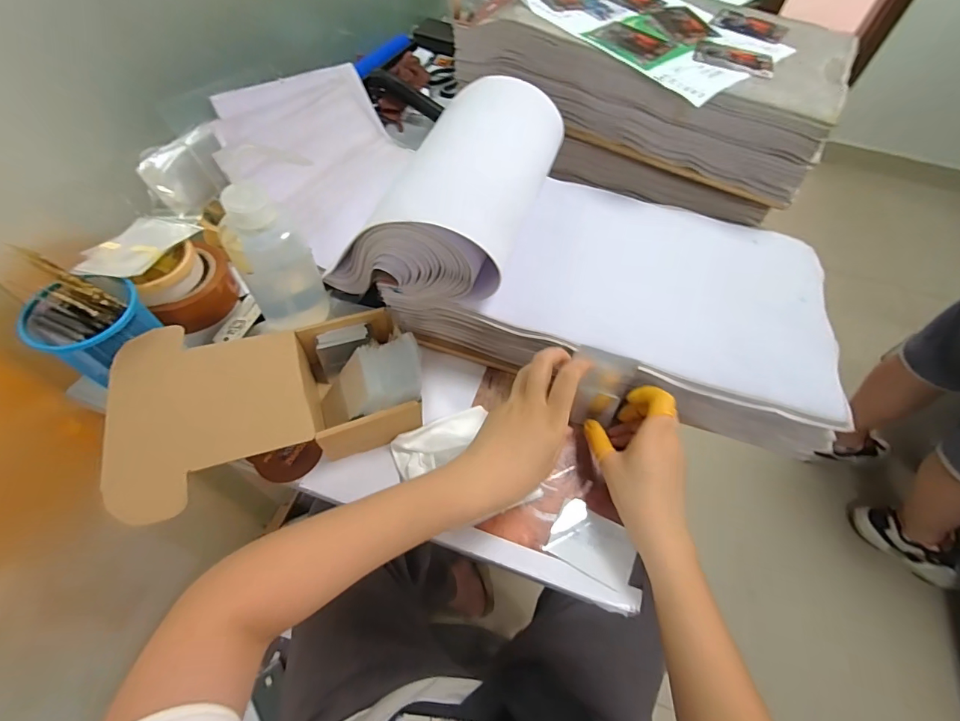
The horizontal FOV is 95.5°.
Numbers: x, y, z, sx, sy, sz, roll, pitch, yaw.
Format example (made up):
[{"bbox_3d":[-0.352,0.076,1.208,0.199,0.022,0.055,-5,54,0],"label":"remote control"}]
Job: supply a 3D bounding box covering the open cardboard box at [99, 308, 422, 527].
[{"bbox_3d":[-0.197,0.028,0.419,0.252,0.085,0.169,-22,61,-16],"label":"open cardboard box"}]

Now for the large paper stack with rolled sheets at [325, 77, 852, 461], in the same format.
[{"bbox_3d":[0.119,-0.118,0.483,0.525,0.159,0.263,17,58,8],"label":"large paper stack with rolled sheets"}]

